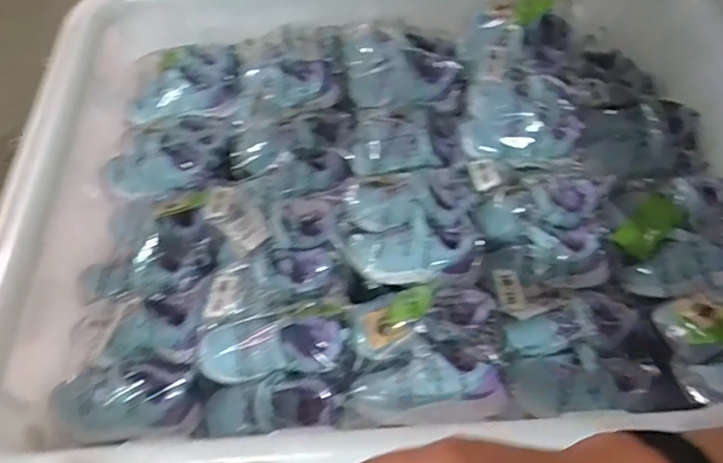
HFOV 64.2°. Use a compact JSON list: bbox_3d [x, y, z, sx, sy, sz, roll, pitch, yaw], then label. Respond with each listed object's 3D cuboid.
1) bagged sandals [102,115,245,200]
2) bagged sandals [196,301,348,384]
[{"bbox_3d":[-0.262,-0.107,0.819,0.191,0.055,0.138,-31,61,-17],"label":"bagged sandals"},{"bbox_3d":[-0.098,0.117,0.635,0.168,0.050,0.082,-5,57,-2],"label":"bagged sandals"}]

